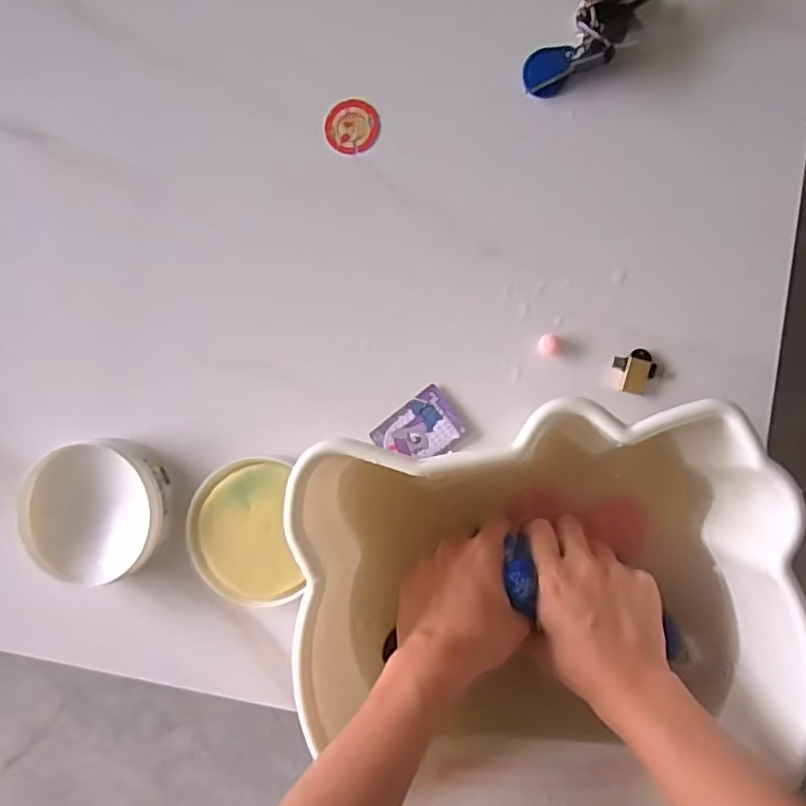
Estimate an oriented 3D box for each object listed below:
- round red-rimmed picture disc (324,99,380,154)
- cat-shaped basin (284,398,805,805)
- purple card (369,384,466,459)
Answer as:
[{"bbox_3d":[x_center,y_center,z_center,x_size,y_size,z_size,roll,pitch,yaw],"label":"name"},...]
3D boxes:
[{"bbox_3d":[-0.037,-0.201,0.450,0.038,0.004,0.039,0,90,6],"label":"round red-rimmed picture disc"},{"bbox_3d":[0.077,0.117,0.375,0.256,0.118,0.224,-4,90,7],"label":"cat-shaped basin"},{"bbox_3d":[0.011,0.021,0.441,0.059,0.004,0.044,-36,83,11],"label":"purple card"}]

